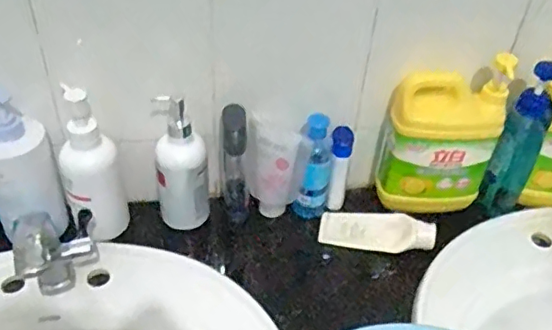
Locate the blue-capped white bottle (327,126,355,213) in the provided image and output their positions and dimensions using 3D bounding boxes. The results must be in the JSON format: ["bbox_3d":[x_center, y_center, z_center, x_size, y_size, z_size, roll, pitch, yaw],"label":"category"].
[{"bbox_3d":[0.086,0.007,0.776,0.029,0.130,0.032,8,42,5],"label":"blue-capped white bottle"}]

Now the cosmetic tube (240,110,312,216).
[{"bbox_3d":[0.000,0.002,0.778,0.083,0.138,0.050,5,41,1],"label":"cosmetic tube"}]

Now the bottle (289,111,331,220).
[{"bbox_3d":[0.051,0.005,0.767,0.046,0.152,0.042,12,42,9],"label":"bottle"}]

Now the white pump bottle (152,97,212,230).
[{"bbox_3d":[-0.123,-0.001,0.742,0.071,0.177,0.060,-2,42,-7],"label":"white pump bottle"}]

